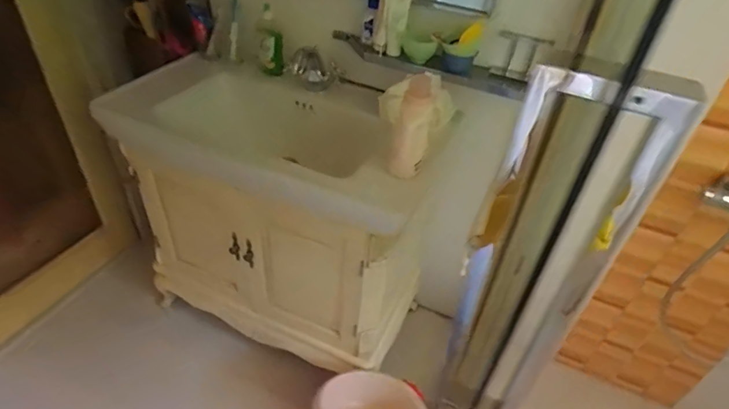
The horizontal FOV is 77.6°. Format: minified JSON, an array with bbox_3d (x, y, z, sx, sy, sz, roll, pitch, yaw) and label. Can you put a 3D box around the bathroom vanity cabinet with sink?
[{"bbox_3d":[-0.262,0.018,1.418,0.897,0.767,0.401,20,42,17],"label":"bathroom vanity cabinet with sink"}]

